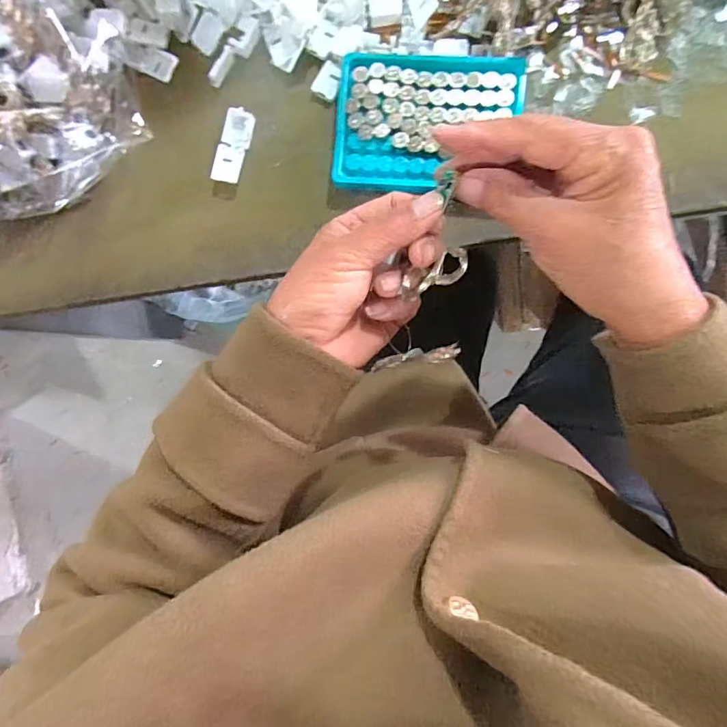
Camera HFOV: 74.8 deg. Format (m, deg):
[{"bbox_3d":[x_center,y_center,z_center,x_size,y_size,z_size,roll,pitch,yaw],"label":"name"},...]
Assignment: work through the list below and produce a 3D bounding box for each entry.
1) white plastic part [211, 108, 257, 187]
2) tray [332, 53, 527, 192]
[{"bbox_3d":[-0.099,-0.165,0.363,0.020,0.013,0.054,18,93,4],"label":"white plastic part"},{"bbox_3d":[0.046,-0.173,0.346,0.130,0.017,0.090,3,92,5],"label":"tray"}]

